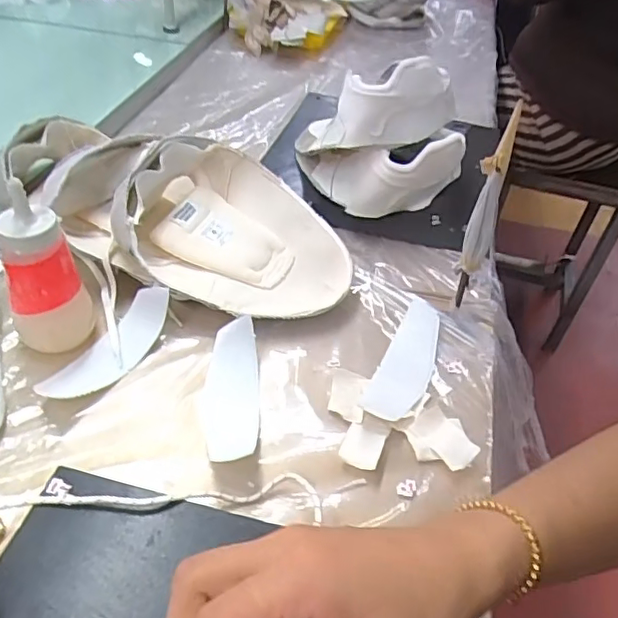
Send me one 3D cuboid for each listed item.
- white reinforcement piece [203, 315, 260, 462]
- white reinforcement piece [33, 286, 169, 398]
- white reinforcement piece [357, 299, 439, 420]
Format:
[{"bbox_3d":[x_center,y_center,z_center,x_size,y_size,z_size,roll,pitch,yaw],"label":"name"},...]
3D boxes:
[{"bbox_3d":[-0.065,0.063,0.493,0.044,0.022,0.134,-1,44,-6],"label":"white reinforcement piece"},{"bbox_3d":[-0.176,0.032,0.510,0.045,0.038,0.138,29,61,23],"label":"white reinforcement piece"},{"bbox_3d":[0.093,0.045,0.542,0.045,0.010,0.146,21,46,16],"label":"white reinforcement piece"}]

